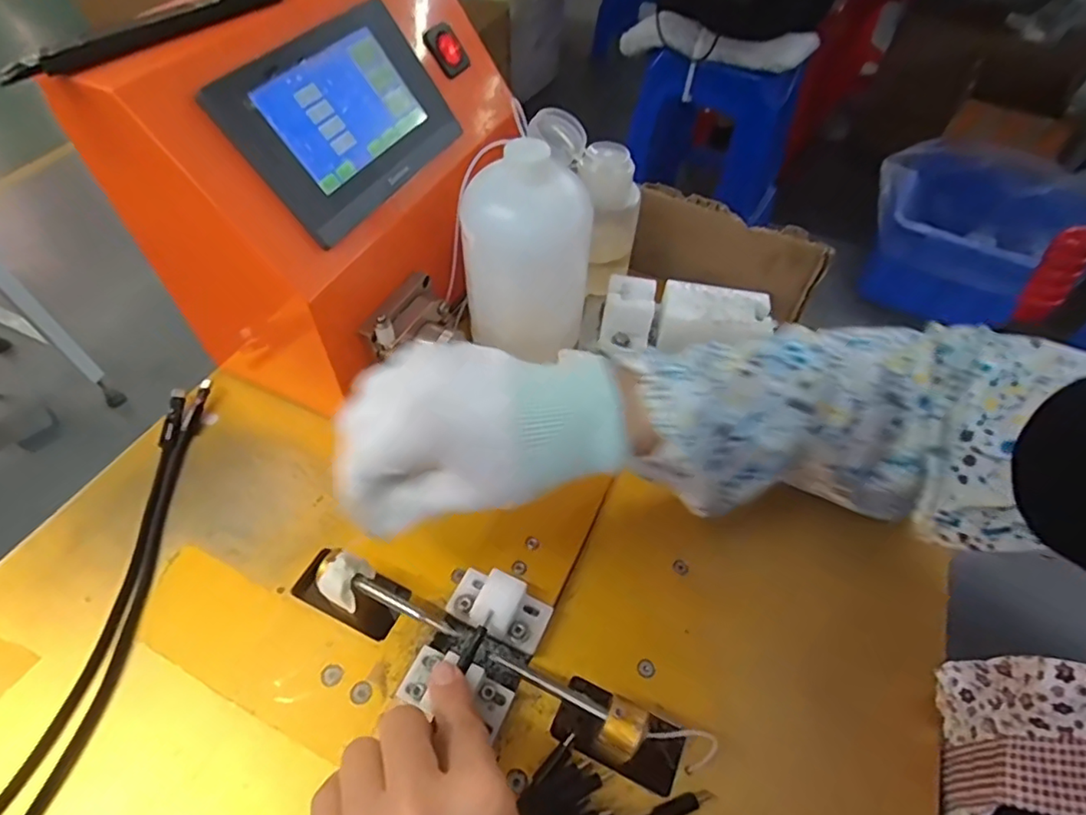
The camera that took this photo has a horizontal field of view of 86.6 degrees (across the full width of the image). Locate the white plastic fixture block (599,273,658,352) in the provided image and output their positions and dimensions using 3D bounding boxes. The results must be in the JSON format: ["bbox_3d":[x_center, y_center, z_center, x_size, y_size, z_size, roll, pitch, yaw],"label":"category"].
[{"bbox_3d":[0.059,-0.063,0.395,0.033,0.035,0.047,11,54,6],"label":"white plastic fixture block"}]

